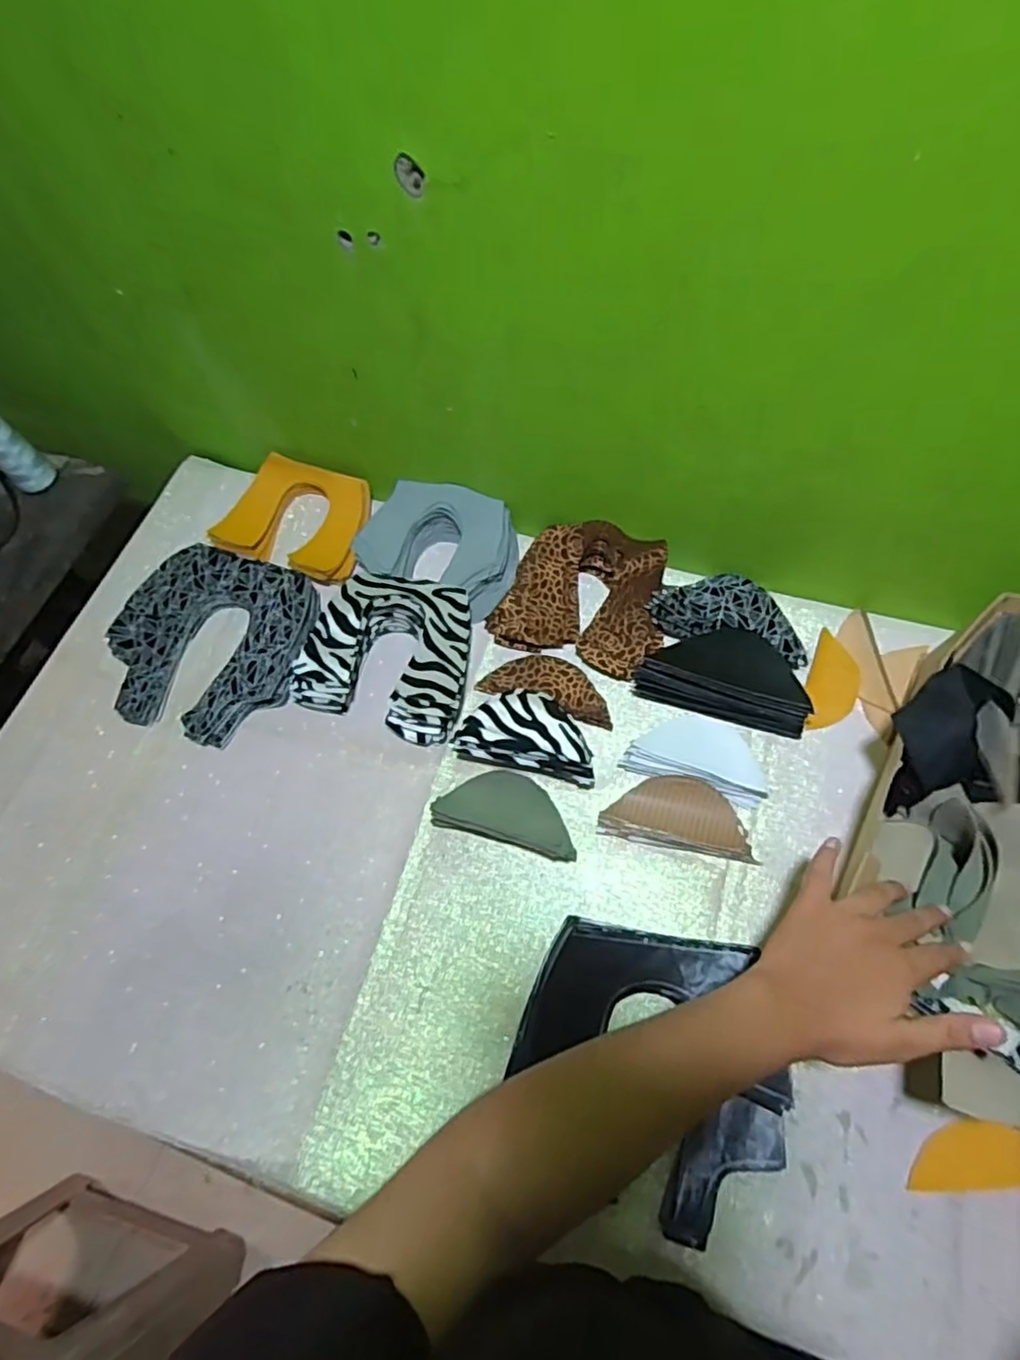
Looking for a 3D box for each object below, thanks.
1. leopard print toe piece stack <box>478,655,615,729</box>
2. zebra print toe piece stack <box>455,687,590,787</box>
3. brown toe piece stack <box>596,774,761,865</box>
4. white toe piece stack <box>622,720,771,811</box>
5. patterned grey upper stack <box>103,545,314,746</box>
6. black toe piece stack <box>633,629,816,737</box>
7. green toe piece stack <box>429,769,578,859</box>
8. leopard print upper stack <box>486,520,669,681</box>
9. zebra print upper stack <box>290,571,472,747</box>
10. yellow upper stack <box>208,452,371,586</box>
[{"bbox_3d":[0.038,0.005,0.624,0.124,0.015,0.050,15,66,10],"label":"leopard print toe piece stack"},{"bbox_3d":[0.016,0.050,0.580,0.122,0.062,0.062,11,65,8],"label":"zebra print toe piece stack"},{"bbox_3d":[0.142,0.113,0.563,0.123,0.017,0.059,8,65,7],"label":"brown toe piece stack"},{"bbox_3d":[0.166,0.063,0.581,0.119,0.016,0.066,15,66,10],"label":"white toe piece stack"},{"bbox_3d":[-0.295,-0.038,0.660,0.191,0.027,0.188,16,66,11],"label":"patterned grey upper stack"},{"bbox_3d":[0.196,-0.009,0.598,0.150,0.034,0.086,18,66,12],"label":"black toe piece stack"},{"bbox_3d":[-0.001,0.111,0.561,0.122,0.049,0.056,14,66,10],"label":"green toe piece stack"},{"bbox_3d":[0.073,-0.087,0.641,0.158,0.045,0.137,18,67,12],"label":"leopard print upper stack"},{"bbox_3d":[-0.114,-0.027,0.633,0.164,0.043,0.149,13,66,10],"label":"zebra print upper stack"},{"bbox_3d":[-0.228,-0.171,0.715,0.162,0.039,0.123,18,67,12],"label":"yellow upper stack"}]

